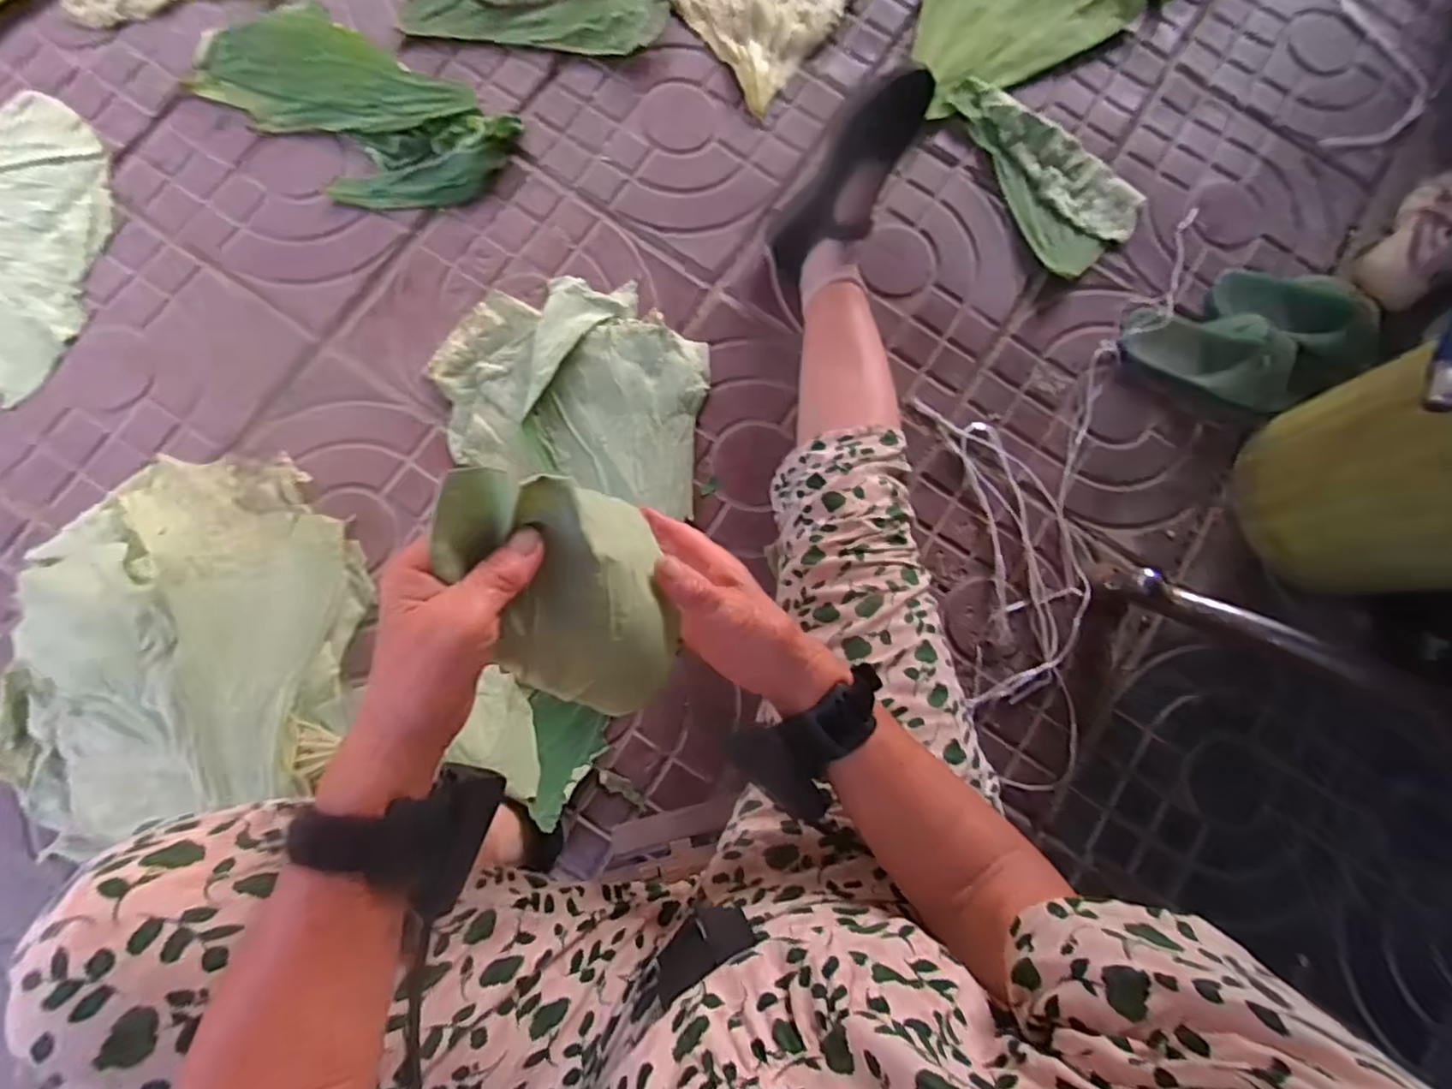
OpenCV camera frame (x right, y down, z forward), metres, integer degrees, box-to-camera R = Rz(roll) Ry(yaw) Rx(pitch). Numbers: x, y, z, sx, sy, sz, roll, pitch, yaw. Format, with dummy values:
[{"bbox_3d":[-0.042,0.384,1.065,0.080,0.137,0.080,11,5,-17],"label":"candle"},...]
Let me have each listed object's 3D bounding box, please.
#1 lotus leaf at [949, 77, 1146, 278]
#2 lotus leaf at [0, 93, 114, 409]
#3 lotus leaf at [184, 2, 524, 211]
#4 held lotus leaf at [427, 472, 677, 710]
[{"bbox_3d":[0.378,-0.461,0.805,0.139,0.021,0.271,-35,86,-8],"label":"lotus leaf"},{"bbox_3d":[-0.759,-0.339,0.700,0.288,0.011,0.251,40,81,2],"label":"lotus leaf"},{"bbox_3d":[-0.418,-0.477,0.731,0.330,0.043,0.163,24,81,-1],"label":"lotus leaf"},{"bbox_3d":[-0.079,0.031,0.355,0.091,0.124,0.127,-15,83,-6],"label":"held lotus leaf"}]

